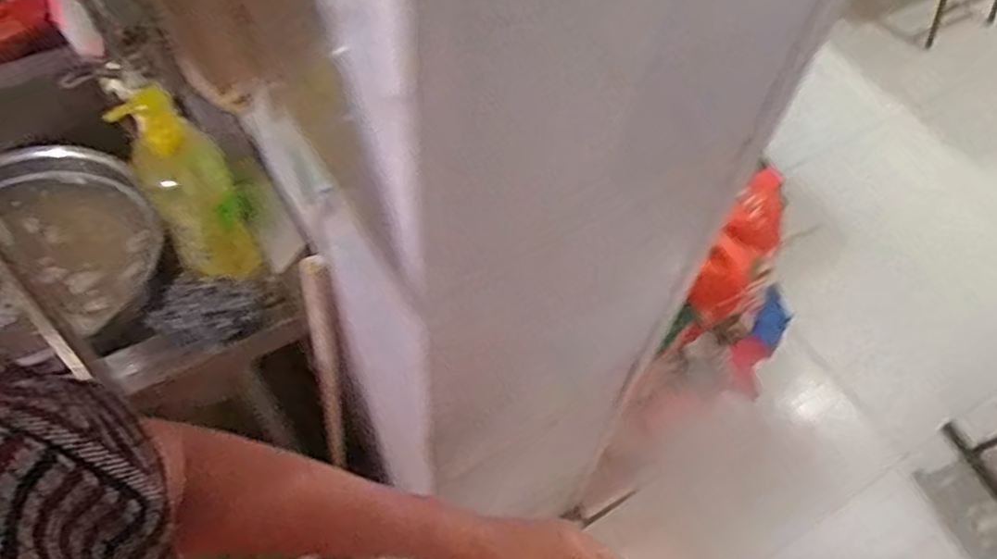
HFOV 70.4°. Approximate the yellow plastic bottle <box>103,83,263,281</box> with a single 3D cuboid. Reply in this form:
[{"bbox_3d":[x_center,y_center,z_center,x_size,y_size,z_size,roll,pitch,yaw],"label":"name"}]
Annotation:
[{"bbox_3d":[-0.320,-0.094,0.744,0.082,0.213,0.046,-29,36,-20],"label":"yellow plastic bottle"}]

